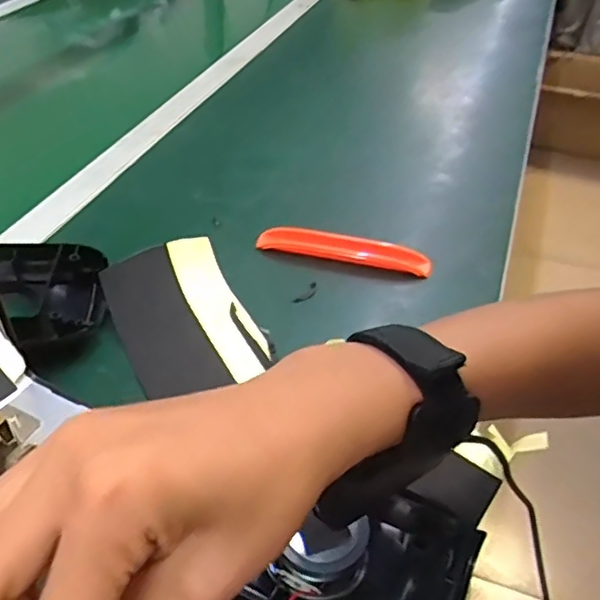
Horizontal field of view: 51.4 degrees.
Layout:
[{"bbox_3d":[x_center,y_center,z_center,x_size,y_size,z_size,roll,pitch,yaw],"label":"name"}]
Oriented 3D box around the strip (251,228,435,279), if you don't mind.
[{"bbox_3d":[0.037,-0.045,0.543,0.151,0.018,0.020,12,42,11],"label":"strip"}]

